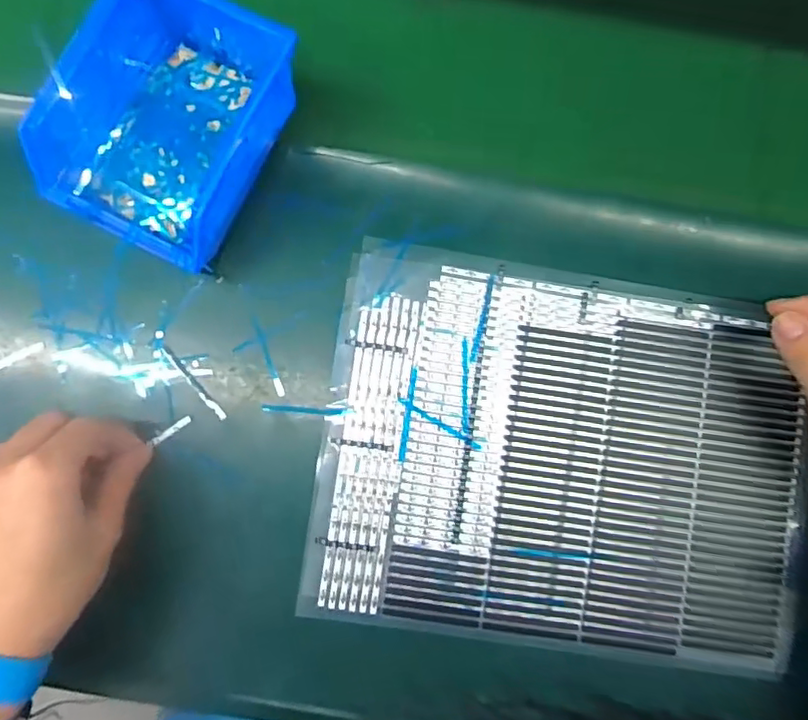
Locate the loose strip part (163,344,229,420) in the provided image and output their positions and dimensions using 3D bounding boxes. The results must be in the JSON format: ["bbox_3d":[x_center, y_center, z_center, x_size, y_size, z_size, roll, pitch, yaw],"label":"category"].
[{"bbox_3d":[-0.134,0.015,0.377,0.007,0.004,0.058,-40,88,-4],"label":"loose strip part"}]

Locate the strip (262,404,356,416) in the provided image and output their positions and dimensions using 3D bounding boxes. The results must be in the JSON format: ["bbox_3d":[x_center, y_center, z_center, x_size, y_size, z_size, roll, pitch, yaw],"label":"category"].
[{"bbox_3d":[-0.061,0.032,0.379,0.059,0.006,0.005,4,86,-1],"label":"strip"}]

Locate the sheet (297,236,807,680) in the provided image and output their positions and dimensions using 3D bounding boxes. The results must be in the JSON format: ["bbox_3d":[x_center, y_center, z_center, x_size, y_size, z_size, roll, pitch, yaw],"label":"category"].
[{"bbox_3d":[0.102,0.062,0.380,0.301,0.008,0.236,9,86,-1],"label":"sheet"}]

